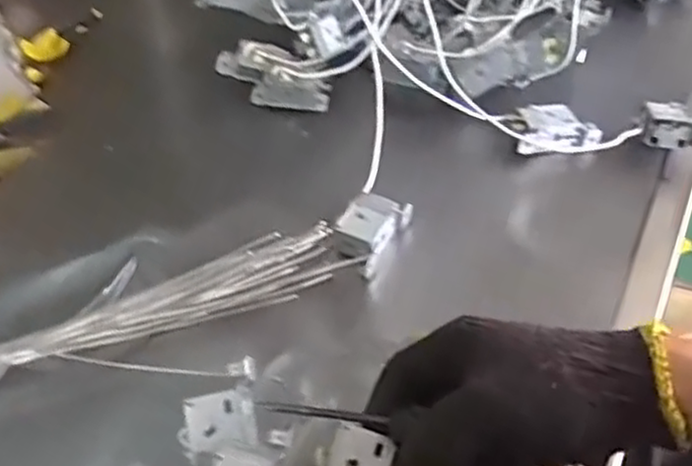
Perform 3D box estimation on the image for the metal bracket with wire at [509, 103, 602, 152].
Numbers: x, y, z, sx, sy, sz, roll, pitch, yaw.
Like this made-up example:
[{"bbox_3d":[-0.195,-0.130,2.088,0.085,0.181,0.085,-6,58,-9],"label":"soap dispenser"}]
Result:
[{"bbox_3d":[0.167,-0.083,0.586,0.068,0.025,0.034,-6,46,1],"label":"metal bracket with wire"}]

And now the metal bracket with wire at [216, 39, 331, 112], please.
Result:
[{"bbox_3d":[-0.068,-0.143,0.653,0.109,0.051,0.039,21,52,24],"label":"metal bracket with wire"}]

